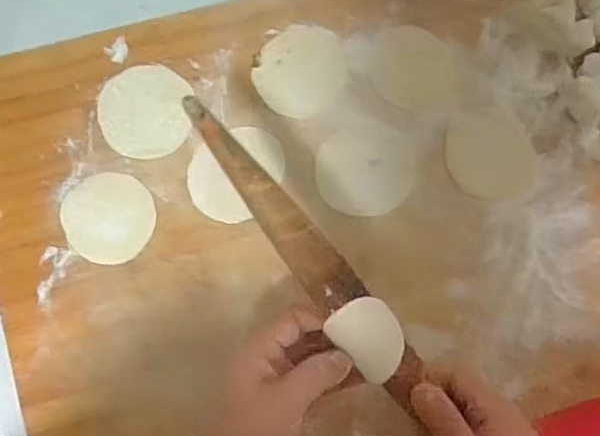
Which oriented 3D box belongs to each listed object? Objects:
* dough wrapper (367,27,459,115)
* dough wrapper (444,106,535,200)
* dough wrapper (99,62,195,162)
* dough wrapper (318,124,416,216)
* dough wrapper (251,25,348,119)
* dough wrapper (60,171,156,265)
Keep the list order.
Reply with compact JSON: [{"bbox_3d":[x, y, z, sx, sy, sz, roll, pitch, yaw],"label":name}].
[{"bbox_3d":[0.090,-0.116,0.487,0.067,0.005,0.070,-4,82,-5],"label":"dough wrapper"},{"bbox_3d":[0.148,-0.049,0.482,0.068,0.004,0.070,-9,83,-5],"label":"dough wrapper"},{"bbox_3d":[-0.117,-0.081,0.469,0.068,0.006,0.073,-1,82,-4],"label":"dough wrapper"},{"bbox_3d":[0.050,-0.037,0.472,0.073,0.004,0.069,1,82,-4],"label":"dough wrapper"},{"bbox_3d":[0.002,-0.115,0.485,0.066,0.004,0.072,1,82,-4],"label":"dough wrapper"},{"bbox_3d":[-0.139,-0.002,0.453,0.063,0.004,0.067,1,82,-4],"label":"dough wrapper"}]

